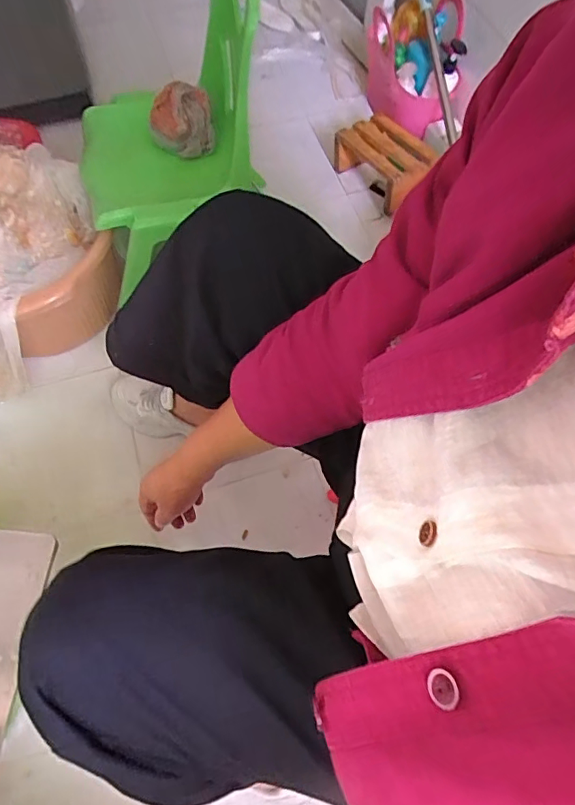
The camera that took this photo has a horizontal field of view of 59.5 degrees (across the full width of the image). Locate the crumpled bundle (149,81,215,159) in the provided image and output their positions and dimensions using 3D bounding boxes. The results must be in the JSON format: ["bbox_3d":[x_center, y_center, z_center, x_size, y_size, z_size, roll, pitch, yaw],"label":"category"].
[{"bbox_3d":[-0.185,-0.493,0.873,0.107,0.097,0.090,-15,65,-9],"label":"crumpled bundle"}]

